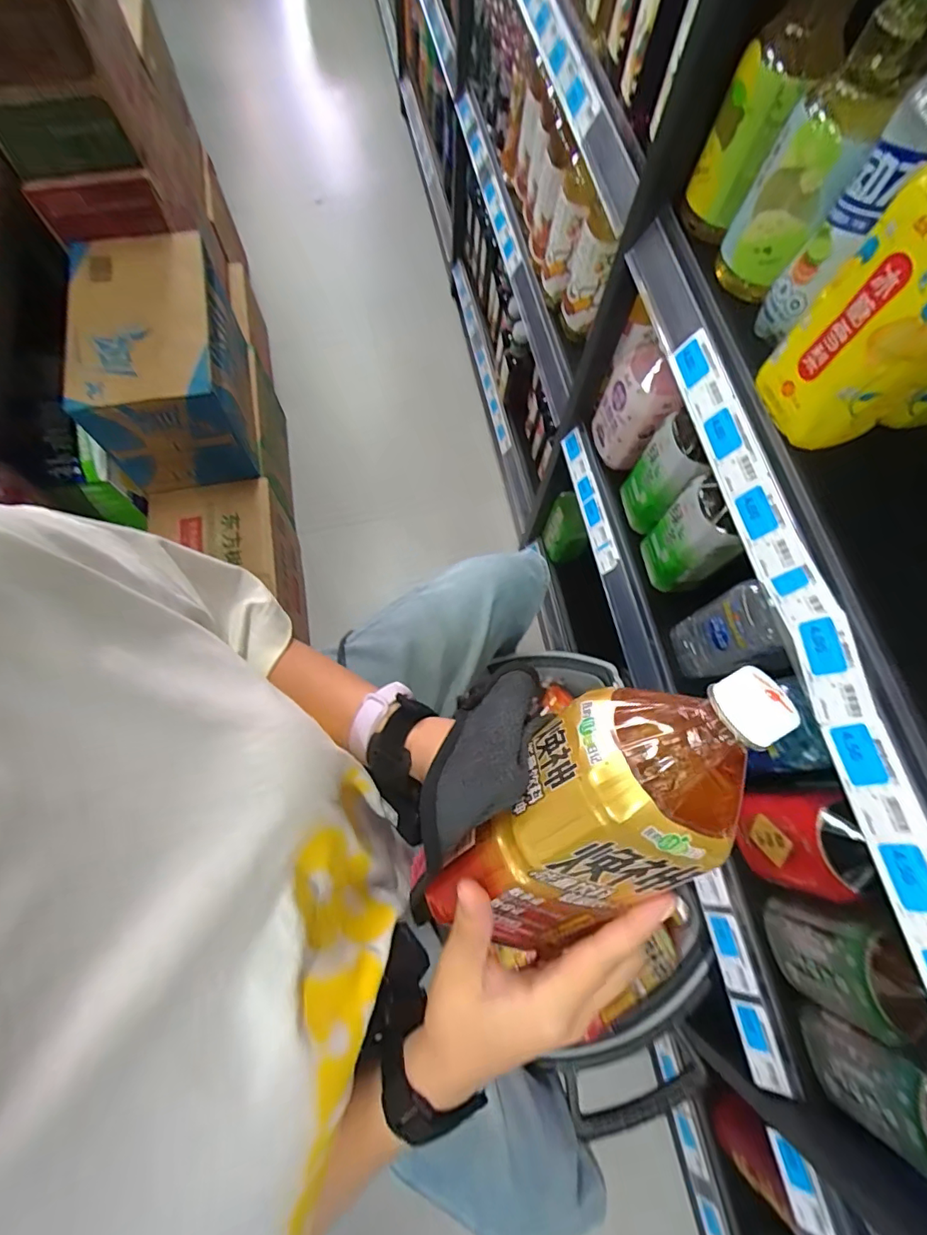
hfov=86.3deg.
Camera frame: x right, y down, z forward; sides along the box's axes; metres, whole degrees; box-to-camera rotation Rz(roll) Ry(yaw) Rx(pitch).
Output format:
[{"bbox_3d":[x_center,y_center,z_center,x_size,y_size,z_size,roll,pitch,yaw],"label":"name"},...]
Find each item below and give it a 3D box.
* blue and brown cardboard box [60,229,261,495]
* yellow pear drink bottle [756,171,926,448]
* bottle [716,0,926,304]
[{"bbox_3d":[-0.547,-0.466,0.935,0.233,0.252,0.350,-9,72,-6],"label":"blue and brown cardboard box"},{"bbox_3d":[0.286,-0.207,0.314,0.064,0.202,0.091,-34,76,-12],"label":"yellow pear drink bottle"},{"bbox_3d":[0.261,-0.342,0.371,0.061,0.199,0.059,29,73,7],"label":"bottle"}]

